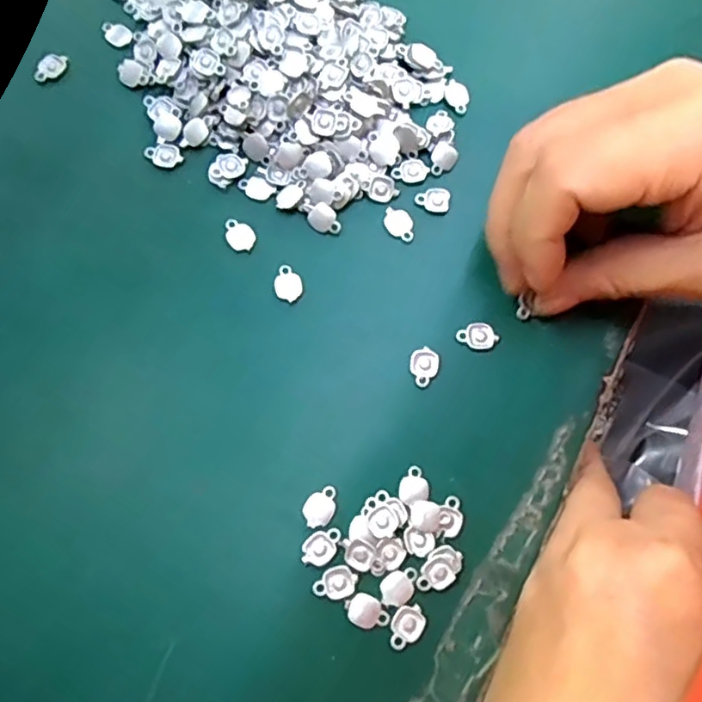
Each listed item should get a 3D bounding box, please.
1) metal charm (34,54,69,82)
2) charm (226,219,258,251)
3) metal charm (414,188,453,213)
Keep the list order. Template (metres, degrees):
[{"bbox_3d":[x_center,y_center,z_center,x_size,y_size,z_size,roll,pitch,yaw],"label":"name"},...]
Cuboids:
[{"bbox_3d":[-0.119,-0.112,0.250,0.008,0.004,0.015,39,78,8],"label":"metal charm"},{"bbox_3d":[-0.041,-0.044,0.233,0.010,0.004,0.014,-22,77,-7],"label":"charm"},{"bbox_3d":[0.031,-0.058,0.238,0.013,0.004,0.010,8,75,1],"label":"metal charm"}]

